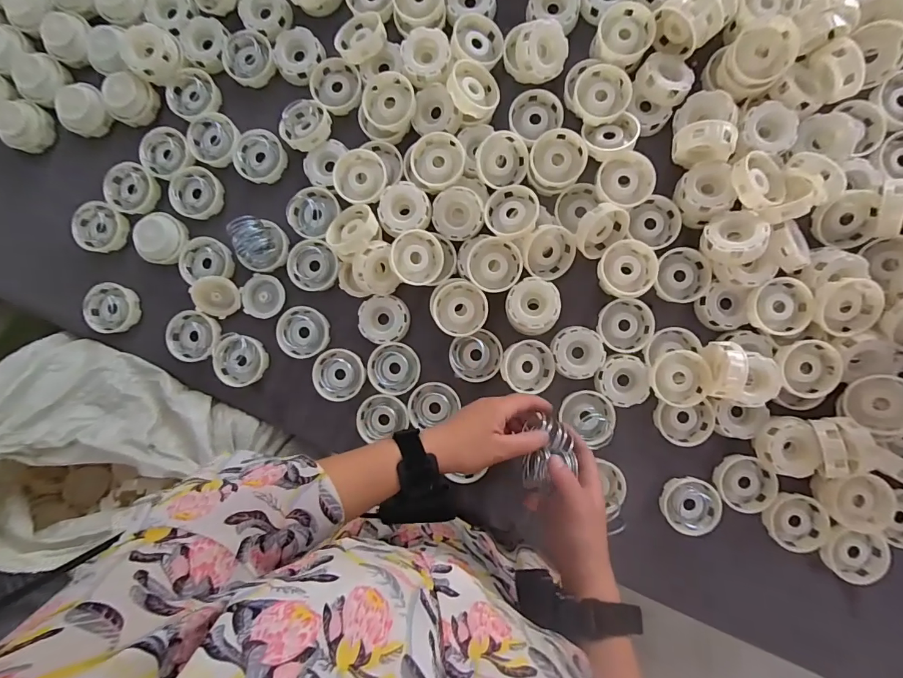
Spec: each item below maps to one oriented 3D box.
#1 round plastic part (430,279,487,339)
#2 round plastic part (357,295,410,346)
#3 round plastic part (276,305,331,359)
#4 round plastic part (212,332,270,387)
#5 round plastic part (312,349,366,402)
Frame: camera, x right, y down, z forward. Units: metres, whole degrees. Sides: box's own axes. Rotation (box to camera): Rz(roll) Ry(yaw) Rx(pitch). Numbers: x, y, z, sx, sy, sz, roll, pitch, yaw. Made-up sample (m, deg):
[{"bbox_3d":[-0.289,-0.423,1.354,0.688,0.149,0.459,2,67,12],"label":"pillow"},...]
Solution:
[{"bbox_3d":[0.009,-0.040,0.525,0.065,0.018,0.074,-45,87,2],"label":"round plastic part"},{"bbox_3d":[-0.087,-0.025,0.553,0.065,0.022,0.060,0,89,4],"label":"round plastic part"},{"bbox_3d":[-0.196,-0.009,0.557,0.068,0.020,0.067,-1,89,4],"label":"round plastic part"},{"bbox_3d":[-0.283,0.028,0.565,0.068,0.026,0.067,0,89,4],"label":"round plastic part"},{"bbox_3d":[-0.146,0.048,0.555,0.068,0.018,0.066,0,89,4],"label":"round plastic part"}]

